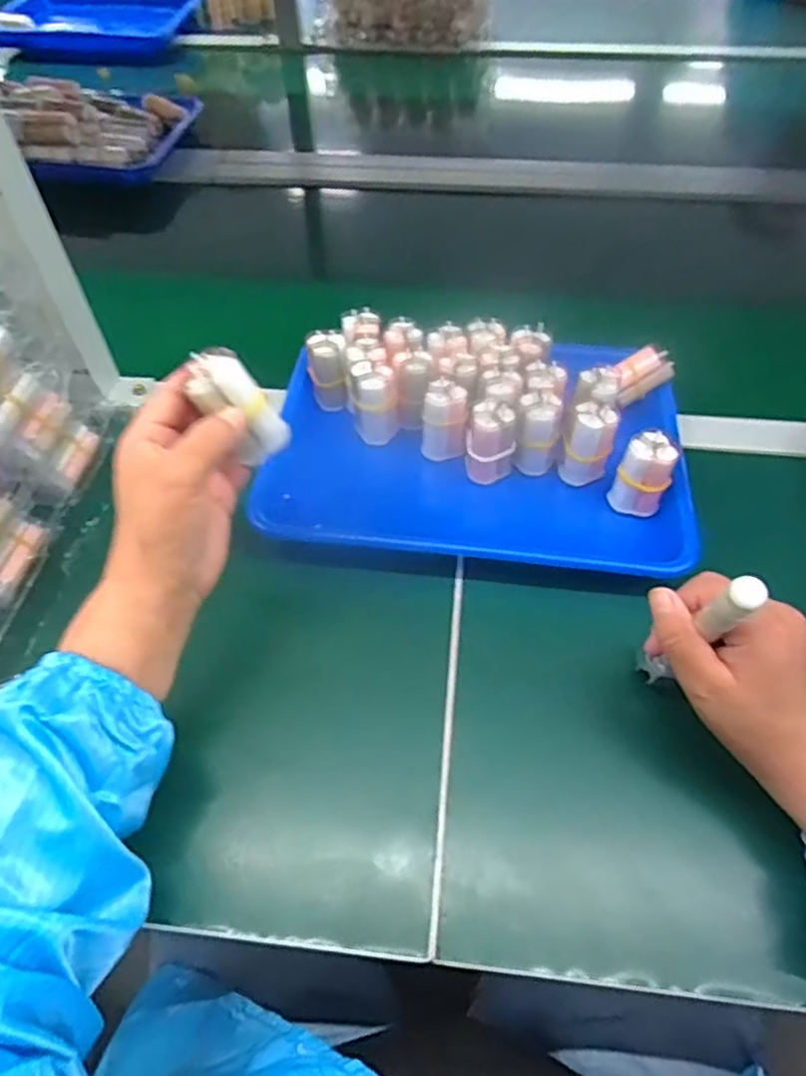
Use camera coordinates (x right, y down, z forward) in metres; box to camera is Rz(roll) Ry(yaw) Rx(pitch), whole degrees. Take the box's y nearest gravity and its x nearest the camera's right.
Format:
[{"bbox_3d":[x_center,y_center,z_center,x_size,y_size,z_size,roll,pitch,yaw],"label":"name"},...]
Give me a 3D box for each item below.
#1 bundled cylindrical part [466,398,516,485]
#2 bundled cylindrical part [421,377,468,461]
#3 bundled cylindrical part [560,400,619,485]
[{"bbox_3d":[0.070,-0.075,0.534,0.038,0.060,0.030,7,54,5],"label":"bundled cylindrical part"},{"bbox_3d":[0.034,-0.095,0.548,0.036,0.060,0.033,0,53,0],"label":"bundled cylindrical part"},{"bbox_3d":[0.147,-0.076,0.531,0.034,0.063,0.032,0,53,0],"label":"bundled cylindrical part"}]

